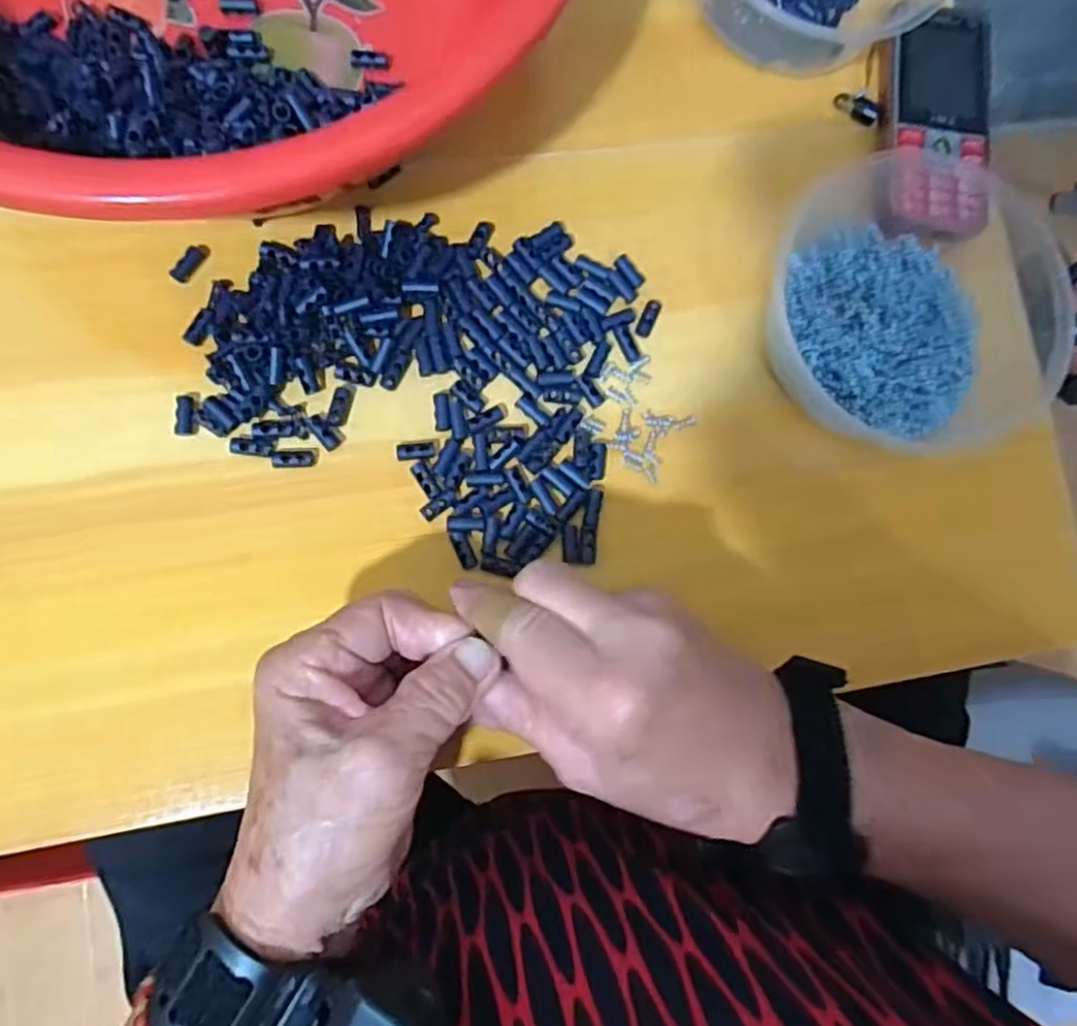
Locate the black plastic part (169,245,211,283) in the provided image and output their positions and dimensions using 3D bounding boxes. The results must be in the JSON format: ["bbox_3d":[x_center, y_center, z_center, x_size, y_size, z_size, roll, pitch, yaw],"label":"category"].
[{"bbox_3d":[-0.168,-0.121,0.345,0.008,0.005,0.022,33,82,0],"label":"black plastic part"}]

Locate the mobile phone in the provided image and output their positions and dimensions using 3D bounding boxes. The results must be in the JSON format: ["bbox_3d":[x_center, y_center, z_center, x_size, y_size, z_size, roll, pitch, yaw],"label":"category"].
[{"bbox_3d":[0.212,-0.209,0.387,0.062,0.016,0.132,6,83,-6],"label":"mobile phone"}]

